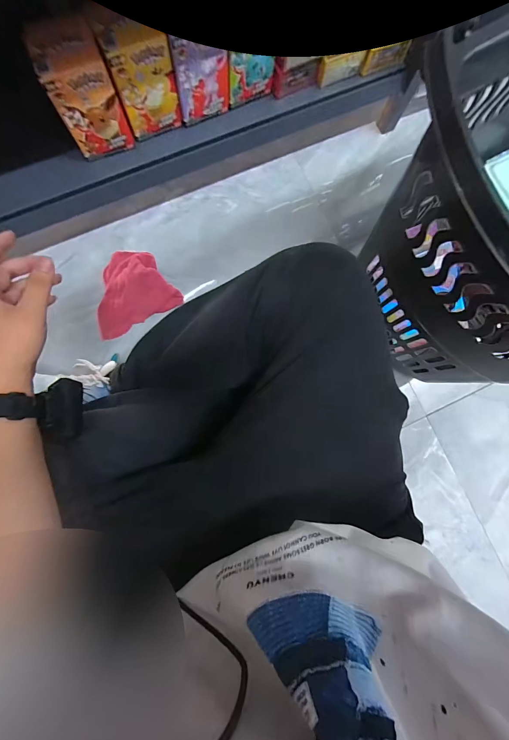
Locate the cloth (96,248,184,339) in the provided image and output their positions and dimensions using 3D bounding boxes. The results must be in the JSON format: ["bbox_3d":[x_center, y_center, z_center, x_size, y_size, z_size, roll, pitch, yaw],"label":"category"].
[{"bbox_3d":[-0.239,-0.154,0.557,0.157,0.038,0.136,-28,86,-6],"label":"cloth"}]

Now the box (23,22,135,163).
[{"bbox_3d":[-0.240,-0.388,0.423,0.081,0.134,0.067,-26,84,-5],"label":"box"}]

